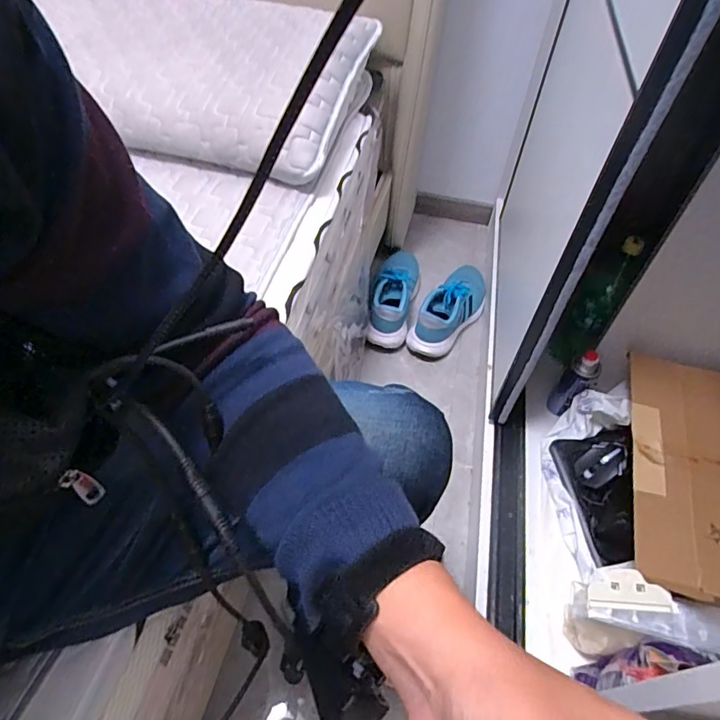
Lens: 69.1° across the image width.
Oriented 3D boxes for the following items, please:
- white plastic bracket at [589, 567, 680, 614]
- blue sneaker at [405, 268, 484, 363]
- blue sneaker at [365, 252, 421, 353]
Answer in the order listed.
[{"bbox_3d":[0.342,0.294,0.668,0.097,0.010,0.050,-4,67,16],"label":"white plastic bracket"},{"bbox_3d":[0.221,-0.127,1.225,0.107,0.093,0.294,27,56,17],"label":"blue sneaker"},{"bbox_3d":[0.085,-0.165,1.239,0.101,0.116,0.289,14,53,7],"label":"blue sneaker"}]

